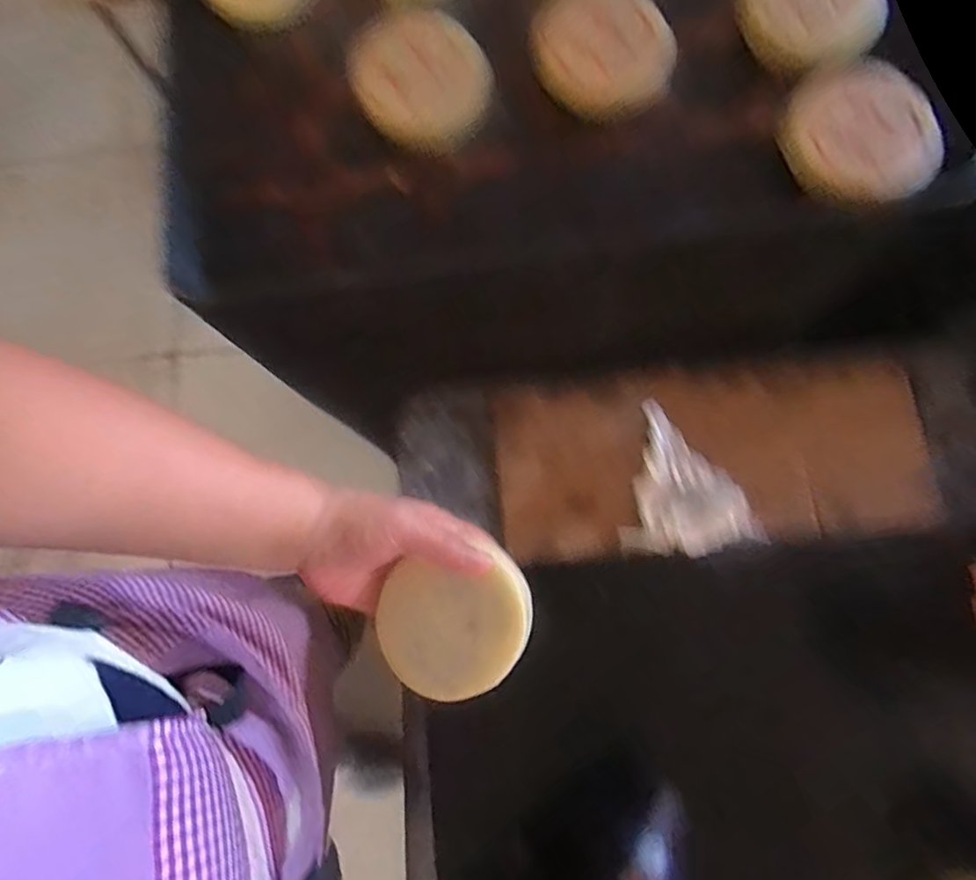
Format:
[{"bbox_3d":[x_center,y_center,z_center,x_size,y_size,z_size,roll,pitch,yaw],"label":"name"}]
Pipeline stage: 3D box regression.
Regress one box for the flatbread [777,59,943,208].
[{"bbox_3d":[0.277,-0.229,0.440,0.097,0.027,0.111,-18,77,-4],"label":"flatbread"}]

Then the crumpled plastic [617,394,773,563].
[{"bbox_3d":[0.199,0.039,0.567,0.131,0.056,0.135,1,76,1],"label":"crumpled plastic"}]

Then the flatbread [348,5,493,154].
[{"bbox_3d":[-0.052,-0.287,0.465,0.107,0.028,0.106,0,76,0],"label":"flatbread"}]

